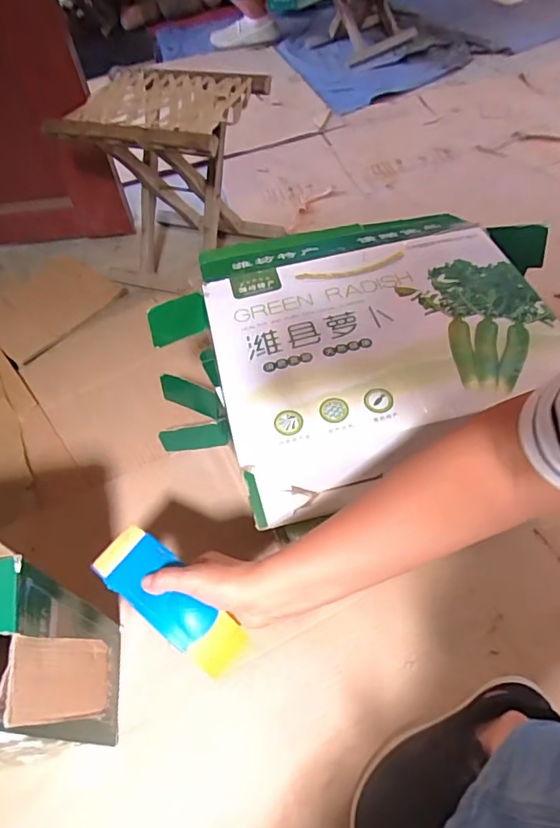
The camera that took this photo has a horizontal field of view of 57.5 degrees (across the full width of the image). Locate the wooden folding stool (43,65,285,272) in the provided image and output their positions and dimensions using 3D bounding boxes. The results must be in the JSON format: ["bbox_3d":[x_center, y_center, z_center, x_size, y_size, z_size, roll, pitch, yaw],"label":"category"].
[{"bbox_3d":[-0.186,-0.424,0.962,0.295,0.321,0.226,12,57,14],"label":"wooden folding stool"}]

